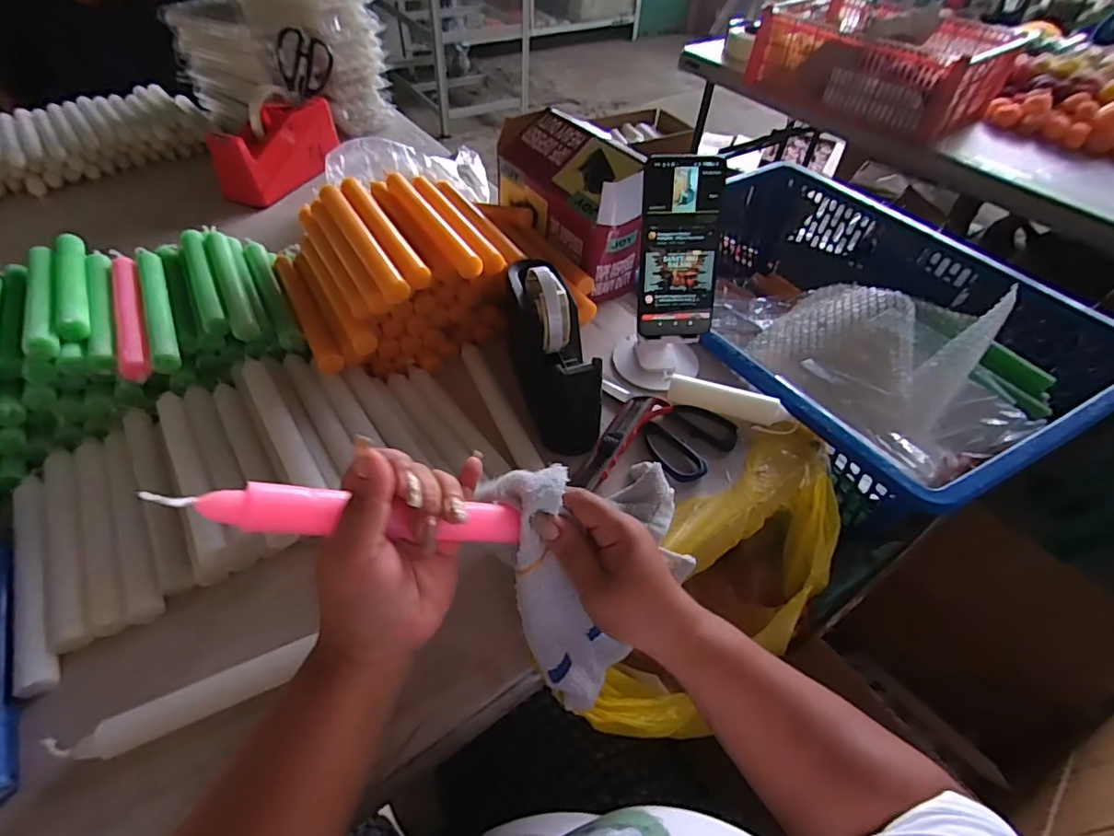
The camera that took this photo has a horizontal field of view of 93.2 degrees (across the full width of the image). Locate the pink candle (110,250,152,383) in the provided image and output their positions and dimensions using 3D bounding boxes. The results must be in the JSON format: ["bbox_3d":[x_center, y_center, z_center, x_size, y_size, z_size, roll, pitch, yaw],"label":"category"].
[{"bbox_3d":[-0.424,-0.111,0.525,0.025,0.016,0.214,-22,53,-21],"label":"pink candle"}]

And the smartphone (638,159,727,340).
[{"bbox_3d":[0.117,-0.158,0.500,0.075,0.162,0.006,-2,23,-3],"label":"smartphone"}]

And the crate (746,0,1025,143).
[{"bbox_3d":[0.724,-0.807,1.187,0.375,0.156,0.467,-31,57,-26],"label":"crate"}]

